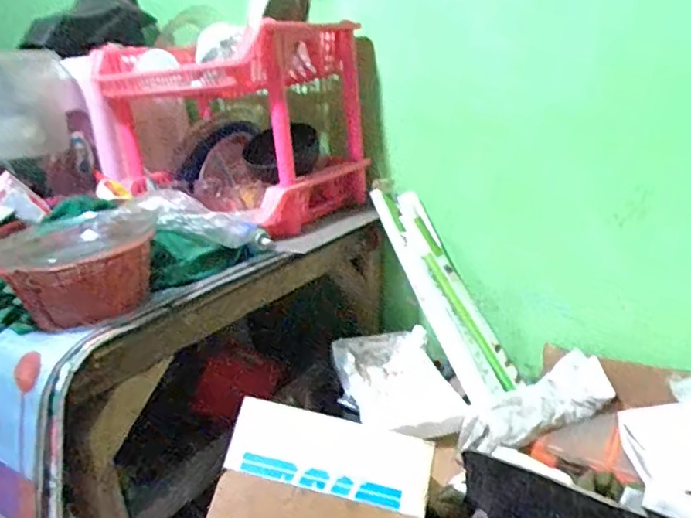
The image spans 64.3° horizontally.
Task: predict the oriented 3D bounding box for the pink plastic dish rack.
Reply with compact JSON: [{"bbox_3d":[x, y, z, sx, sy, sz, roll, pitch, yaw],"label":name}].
[{"bbox_3d":[-0.237,-0.257,1.117,0.470,0.350,0.357,8,22,36],"label":"pink plastic dish rack"}]

